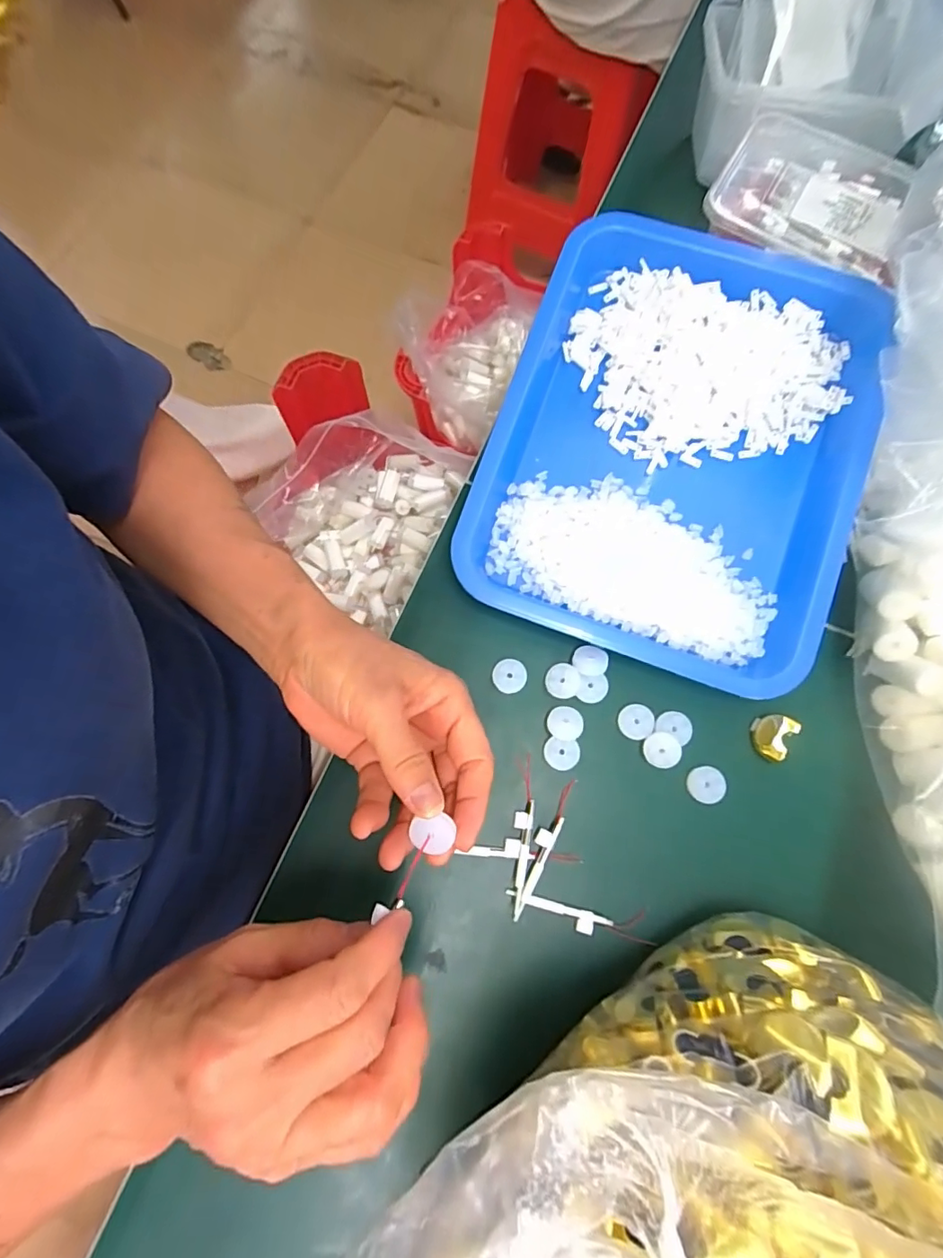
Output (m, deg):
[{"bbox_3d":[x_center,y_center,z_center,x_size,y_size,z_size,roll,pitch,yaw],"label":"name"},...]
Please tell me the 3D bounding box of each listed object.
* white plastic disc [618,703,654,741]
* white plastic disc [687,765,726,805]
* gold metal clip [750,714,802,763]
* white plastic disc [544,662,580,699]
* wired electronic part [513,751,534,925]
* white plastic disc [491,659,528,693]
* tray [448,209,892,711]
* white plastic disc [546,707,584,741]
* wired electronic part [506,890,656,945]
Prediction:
[{"bbox_3d":[0.100,0.056,0.315,0.020,0.004,0.021,0,79,-1],"label":"white plastic disc"},{"bbox_3d":[0.139,0.092,0.306,0.021,0.005,0.021,0,79,-1],"label":"white plastic disc"},{"bbox_3d":[0.181,0.063,0.312,0.020,0.013,0.027,38,81,6],"label":"gold metal clip"},{"bbox_3d":[0.055,0.032,0.316,0.021,0.004,0.020,0,79,-1],"label":"white plastic disc"},{"bbox_3d":[0.029,0.116,0.296,0.010,0.013,0.084,7,79,1],"label":"wired electronic part"},{"bbox_3d":[0.023,0.029,0.321,0.021,0.004,0.021,0,79,-1],"label":"white plastic disc"},{"bbox_3d":[0.136,-0.119,0.338,0.234,0.034,0.280,21,80,3],"label":"tray"},{"bbox_3d":[0.055,0.056,0.308,0.021,0.005,0.020,0,79,-1],"label":"white plastic disc"},{"bbox_3d":[0.059,0.159,0.287,0.080,0.004,0.015,8,79,1],"label":"wired electronic part"}]

